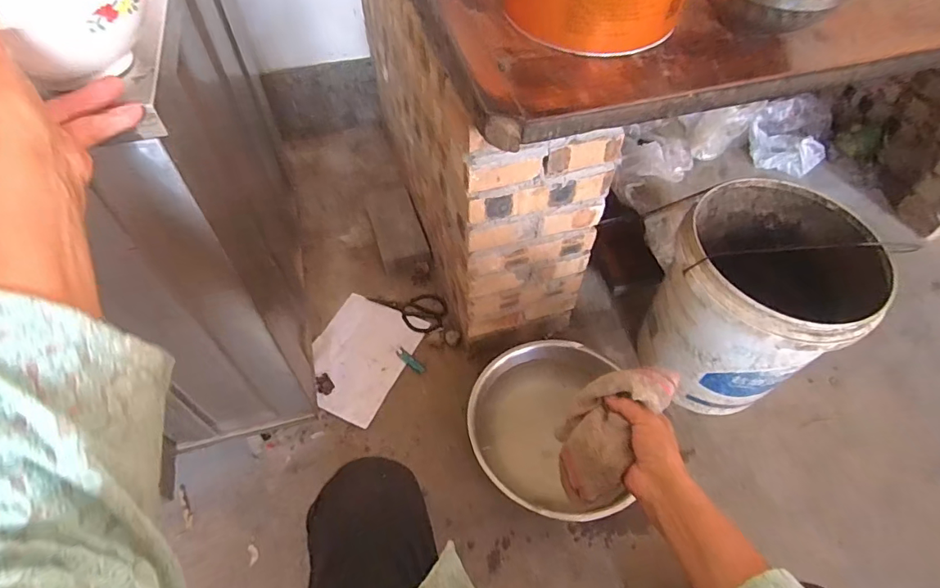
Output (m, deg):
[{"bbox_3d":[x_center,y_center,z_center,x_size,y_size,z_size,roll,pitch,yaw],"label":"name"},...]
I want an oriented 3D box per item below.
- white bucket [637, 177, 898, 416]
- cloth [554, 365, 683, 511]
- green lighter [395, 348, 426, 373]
[{"bbox_3d":[0.483,0.019,0.883,0.292,0.318,0.288,0,54,-1],"label":"white bucket"},{"bbox_3d":[0.148,0.131,0.520,0.079,0.049,0.169,33,75,21],"label":"cloth"},{"bbox_3d":[-0.120,0.137,1.013,0.073,0.005,0.020,38,62,23],"label":"green lighter"}]

